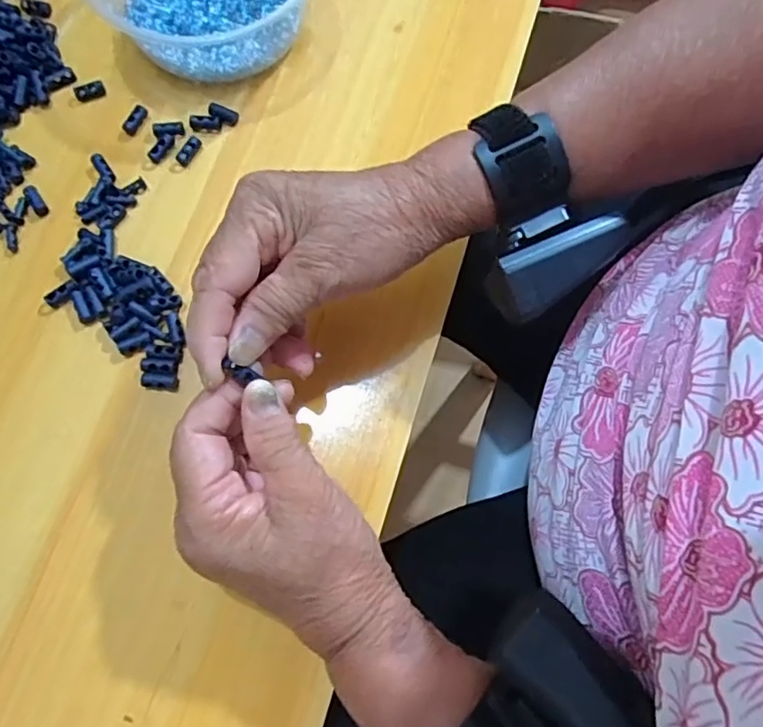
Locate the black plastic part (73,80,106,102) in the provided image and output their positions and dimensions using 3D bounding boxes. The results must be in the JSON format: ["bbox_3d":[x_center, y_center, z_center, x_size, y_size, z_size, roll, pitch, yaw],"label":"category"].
[{"bbox_3d":[-0.188,-0.175,0.380,0.018,0.004,0.011,-23,76,-8],"label":"black plastic part"}]

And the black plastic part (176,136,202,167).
[{"bbox_3d":[-0.120,-0.133,0.368,0.008,0.005,0.020,29,76,6],"label":"black plastic part"}]

